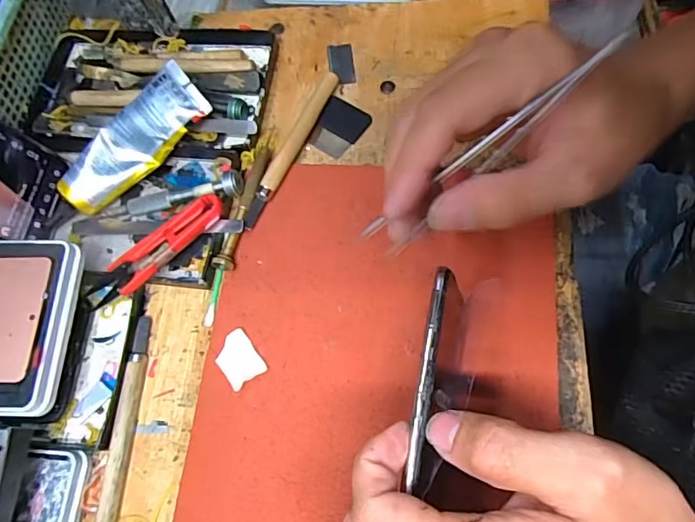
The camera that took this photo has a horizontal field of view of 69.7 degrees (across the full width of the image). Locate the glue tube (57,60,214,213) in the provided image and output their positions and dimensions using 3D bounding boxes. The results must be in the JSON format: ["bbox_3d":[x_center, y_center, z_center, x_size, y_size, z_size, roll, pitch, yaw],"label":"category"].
[{"bbox_3d":[-0.142,-0.079,0.332,0.111,0.023,0.040,-43,94,7],"label":"glue tube"}]

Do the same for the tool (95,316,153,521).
[{"bbox_3d":[-0.131,0.096,0.293,0.011,0.010,0.130,-1,69,6],"label":"tool"}]

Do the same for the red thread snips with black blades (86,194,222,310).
[{"bbox_3d":[-0.120,-0.007,0.315,0.097,0.011,0.024,-37,71,-12],"label":"red thread snips with black blades"}]

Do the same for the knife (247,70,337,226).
[{"bbox_3d":[-0.038,-0.078,0.343,0.011,0.015,0.126,23,74,15],"label":"knife"}]

